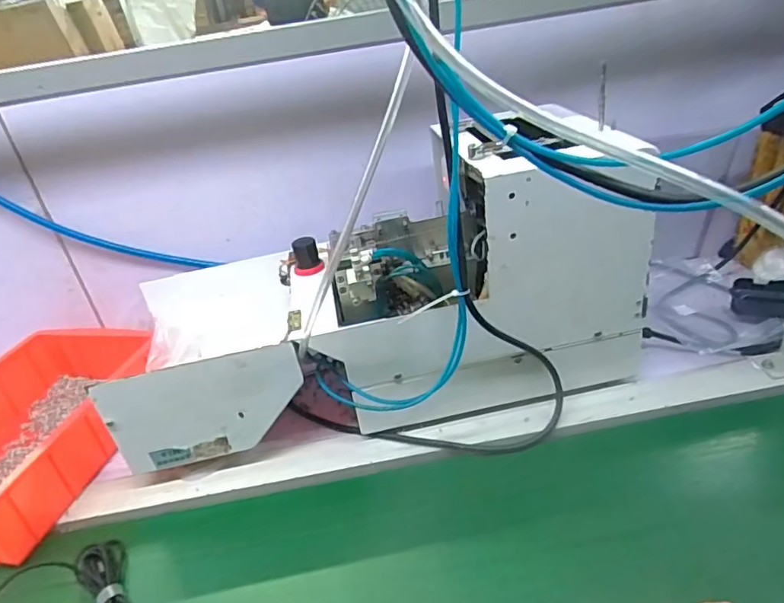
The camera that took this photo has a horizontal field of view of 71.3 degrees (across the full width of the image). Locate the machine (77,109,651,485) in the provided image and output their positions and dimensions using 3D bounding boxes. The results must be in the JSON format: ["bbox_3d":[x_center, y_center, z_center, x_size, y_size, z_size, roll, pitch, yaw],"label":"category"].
[{"bbox_3d":[-0.022,-0.012,0.595,0.559,0.261,0.227,-10,31,-1],"label":"machine"}]

